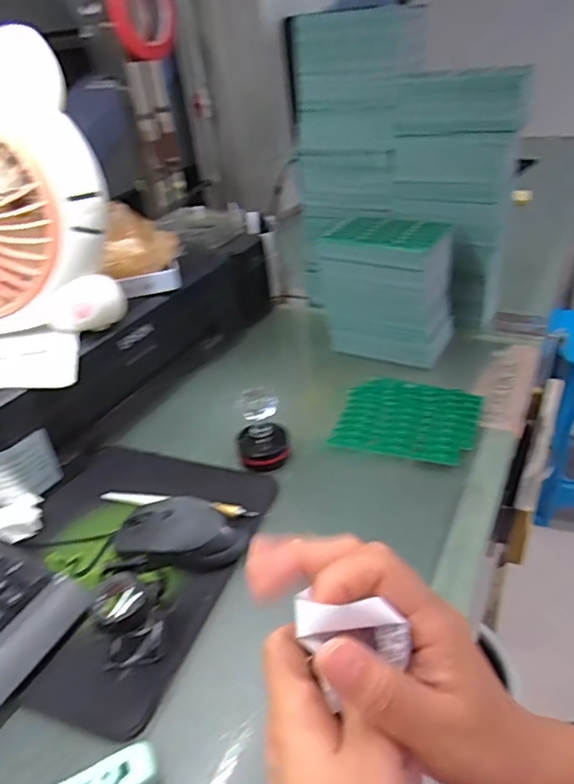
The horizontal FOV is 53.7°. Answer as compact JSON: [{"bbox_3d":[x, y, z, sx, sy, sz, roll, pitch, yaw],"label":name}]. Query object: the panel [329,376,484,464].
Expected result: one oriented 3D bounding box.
[{"bbox_3d":[0.126,0.024,0.595,0.136,0.005,0.126,11,37,24],"label":"panel"}]

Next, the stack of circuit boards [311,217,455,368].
[{"bbox_3d":[0.120,-0.125,0.691,0.143,0.147,0.095,12,38,26],"label":"stack of circuit boards"}]

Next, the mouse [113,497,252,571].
[{"bbox_3d":[-0.087,0.115,0.472,0.108,0.033,0.065,-1,34,8],"label":"mouse"}]

